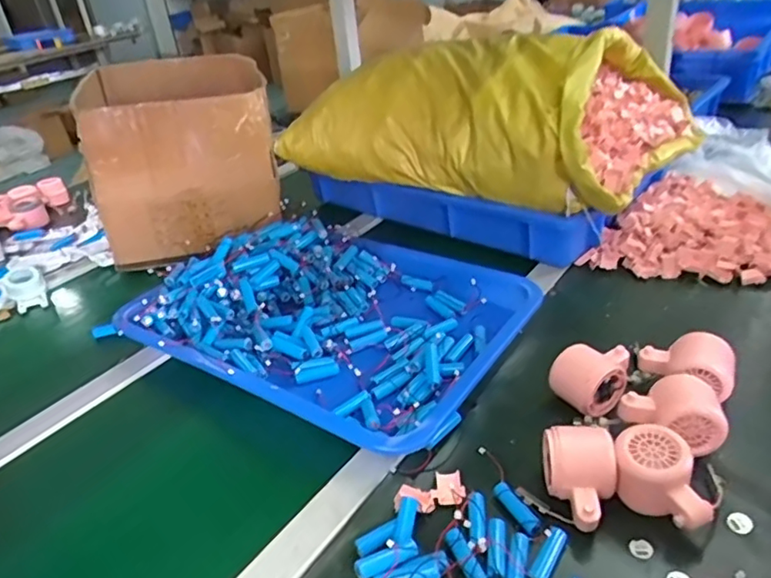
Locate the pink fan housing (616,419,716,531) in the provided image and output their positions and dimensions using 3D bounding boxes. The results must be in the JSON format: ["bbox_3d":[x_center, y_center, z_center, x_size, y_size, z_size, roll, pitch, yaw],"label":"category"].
[{"bbox_3d":[0.225,0.154,0.470,0.052,0.056,0.079,-25,36,-28],"label":"pink fan housing"}]

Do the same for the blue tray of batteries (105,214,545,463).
[{"bbox_3d":[-0.071,0.017,0.731,0.453,0.057,0.334,16,38,33],"label":"blue tray of batteries"}]

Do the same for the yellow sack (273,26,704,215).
[{"bbox_3d":[0.165,-0.292,0.918,0.552,0.171,0.383,12,36,28],"label":"yellow sack"}]

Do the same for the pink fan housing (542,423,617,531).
[{"bbox_3d":[0.157,0.157,0.481,0.058,0.055,0.069,7,34,21],"label":"pink fan housing"}]

